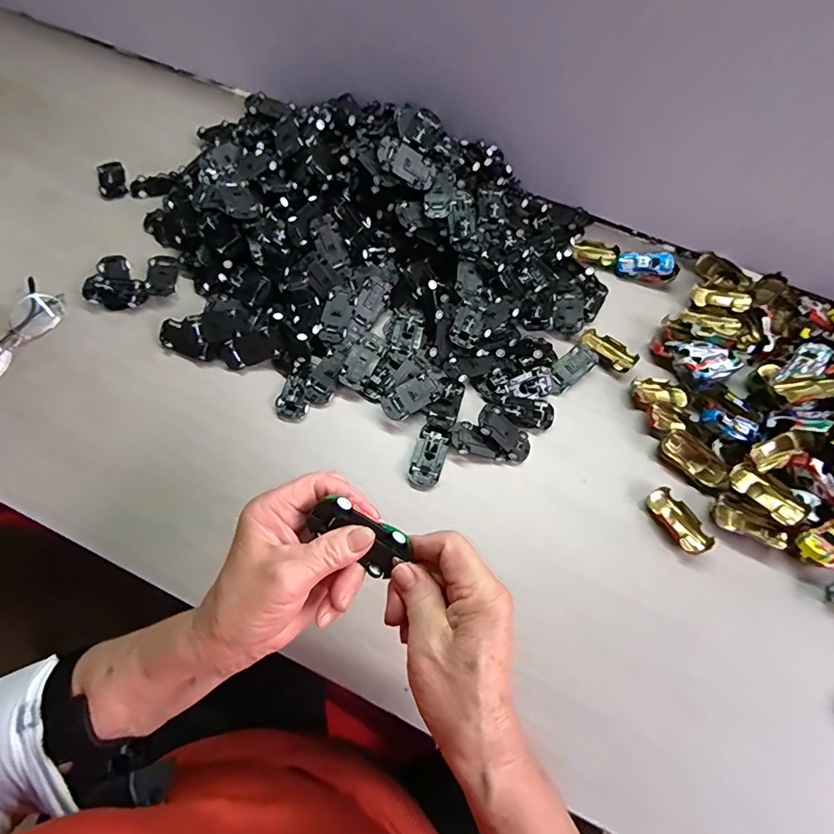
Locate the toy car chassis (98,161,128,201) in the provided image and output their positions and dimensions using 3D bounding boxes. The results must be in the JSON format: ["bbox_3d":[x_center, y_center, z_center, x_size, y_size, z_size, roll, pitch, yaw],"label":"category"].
[{"bbox_3d":[-0.383,-0.299,0.581,0.032,0.011,0.061,-15,66,-10],"label":"toy car chassis"}]

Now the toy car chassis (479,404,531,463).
[{"bbox_3d":[0.086,0.015,0.451,0.065,0.012,0.034,41,69,-14],"label":"toy car chassis"}]

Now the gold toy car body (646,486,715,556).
[{"bbox_3d":[0.243,0.094,0.425,0.032,0.017,0.063,-32,70,-17],"label":"gold toy car body"}]

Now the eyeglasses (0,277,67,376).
[{"bbox_3d":[-0.420,-0.082,0.469,0.040,0.031,0.126,23,65,8],"label":"eyeglasses"}]

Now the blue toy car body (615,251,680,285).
[{"bbox_3d":[0.278,-0.182,0.558,0.069,0.026,0.028,13,64,3],"label":"blue toy car body"}]

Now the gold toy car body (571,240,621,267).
[{"bbox_3d":[0.221,-0.205,0.573,0.053,0.014,0.027,19,65,6],"label":"gold toy car body"}]

